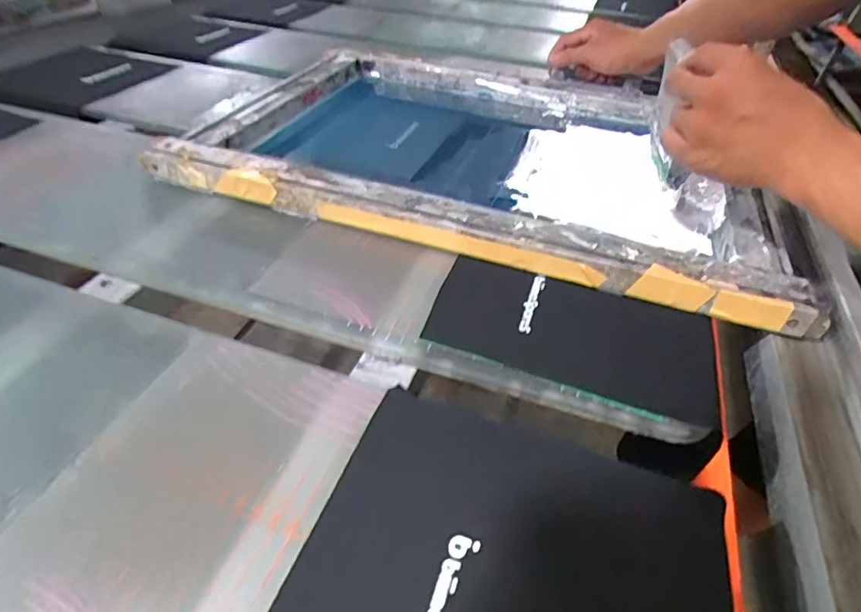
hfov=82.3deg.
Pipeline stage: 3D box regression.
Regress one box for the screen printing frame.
[{"bbox_3d":[0.060,-0.171,0.517,0.534,0.040,0.380,15,43,11],"label":"screen printing frame"}]

